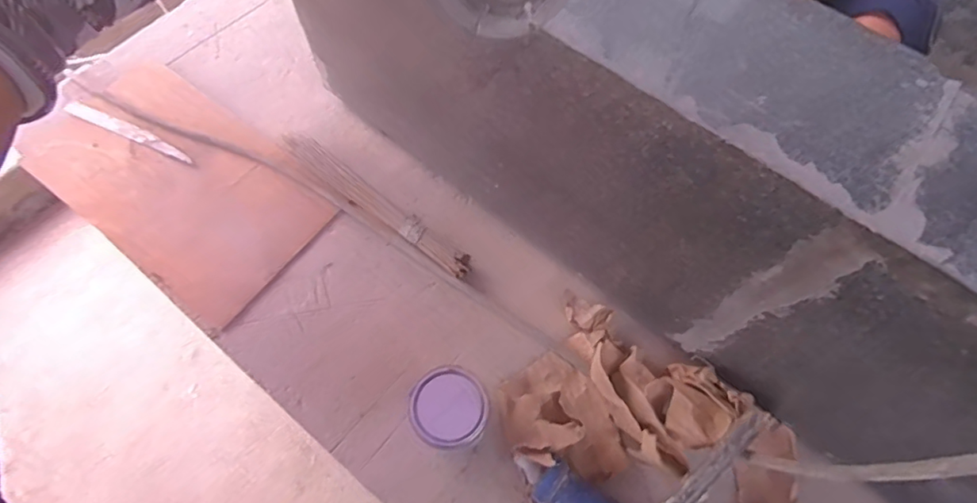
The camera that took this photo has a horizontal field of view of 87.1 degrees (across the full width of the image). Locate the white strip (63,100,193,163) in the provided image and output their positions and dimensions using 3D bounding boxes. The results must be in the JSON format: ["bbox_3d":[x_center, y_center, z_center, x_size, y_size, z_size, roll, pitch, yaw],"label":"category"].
[{"bbox_3d":[-0.633,-0.212,0.904,0.258,0.010,0.027,23,68,9],"label":"white strip"}]

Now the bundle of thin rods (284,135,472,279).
[{"bbox_3d":[-0.194,-0.084,0.855,0.408,0.039,0.053,36,70,14],"label":"bundle of thin rods"}]

